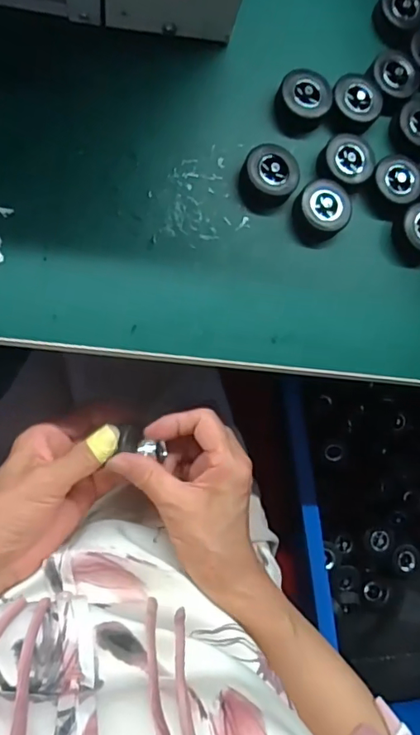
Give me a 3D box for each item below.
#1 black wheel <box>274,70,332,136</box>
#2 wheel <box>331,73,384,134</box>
[{"bbox_3d":[0.065,-0.187,0.357,0.037,0.022,0.036,1,86,-11],"label":"black wheel"},{"bbox_3d":[0.106,-0.191,0.365,0.036,0.016,0.037,1,86,-11],"label":"wheel"}]

